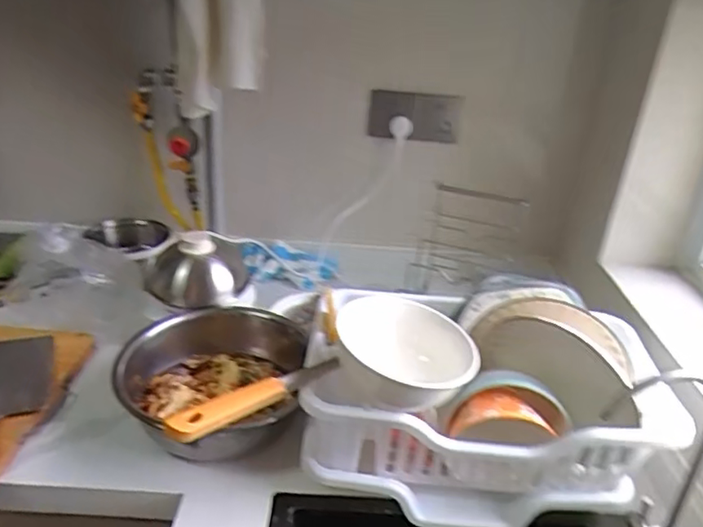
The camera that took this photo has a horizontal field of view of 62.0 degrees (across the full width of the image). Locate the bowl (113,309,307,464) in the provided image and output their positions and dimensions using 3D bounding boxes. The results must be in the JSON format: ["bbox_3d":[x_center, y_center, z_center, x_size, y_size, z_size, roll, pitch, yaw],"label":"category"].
[{"bbox_3d":[-0.176,0.148,0.778,0.209,0.093,0.240,4,28,0],"label":"bowl"}]

